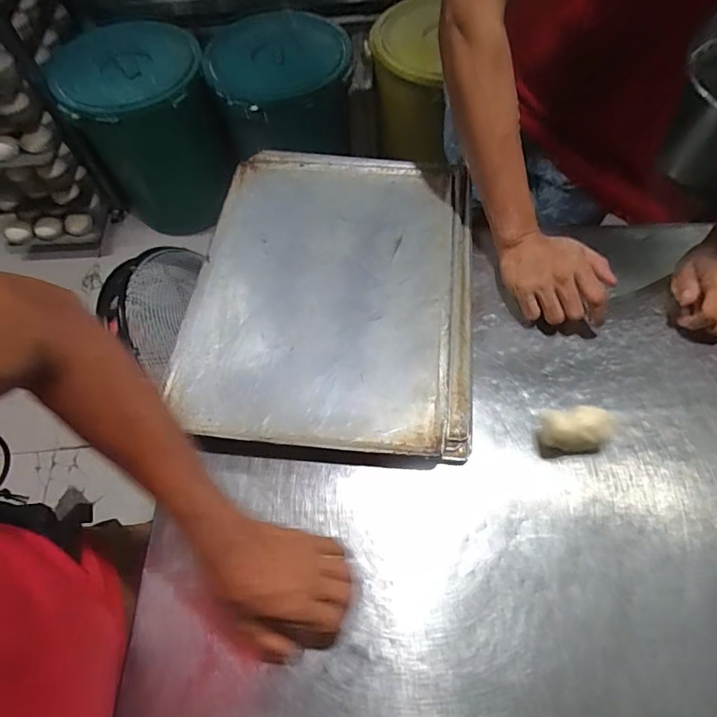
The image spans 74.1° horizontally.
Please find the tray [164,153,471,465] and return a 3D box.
[{"bbox_3d":[-0.033,-0.099,0.640,0.356,0.034,0.454,5,63,4],"label":"tray"}]

